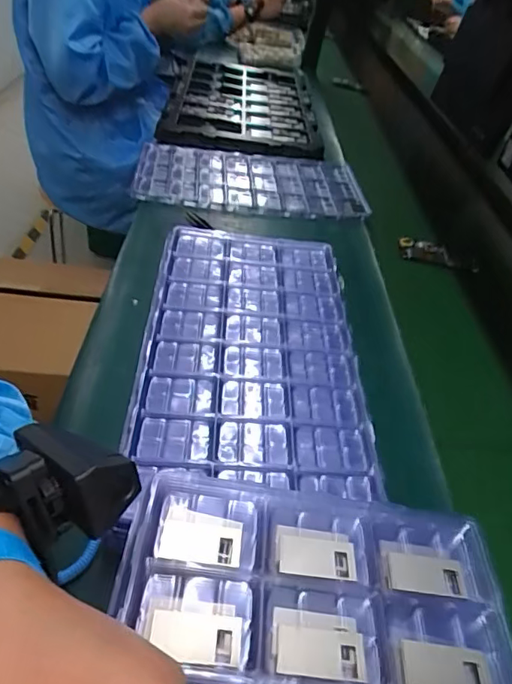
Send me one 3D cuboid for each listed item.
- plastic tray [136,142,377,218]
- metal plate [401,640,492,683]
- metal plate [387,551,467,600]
[{"bbox_3d":[-0.008,-0.276,0.877,0.388,0.033,0.208,7,41,-8],"label":"plastic tray"},{"bbox_3d":[0.095,0.165,0.254,0.044,0.007,0.021,12,41,-1],"label":"metal plate"},{"bbox_3d":[0.098,0.135,0.292,0.043,0.008,0.022,12,41,-1],"label":"metal plate"}]

